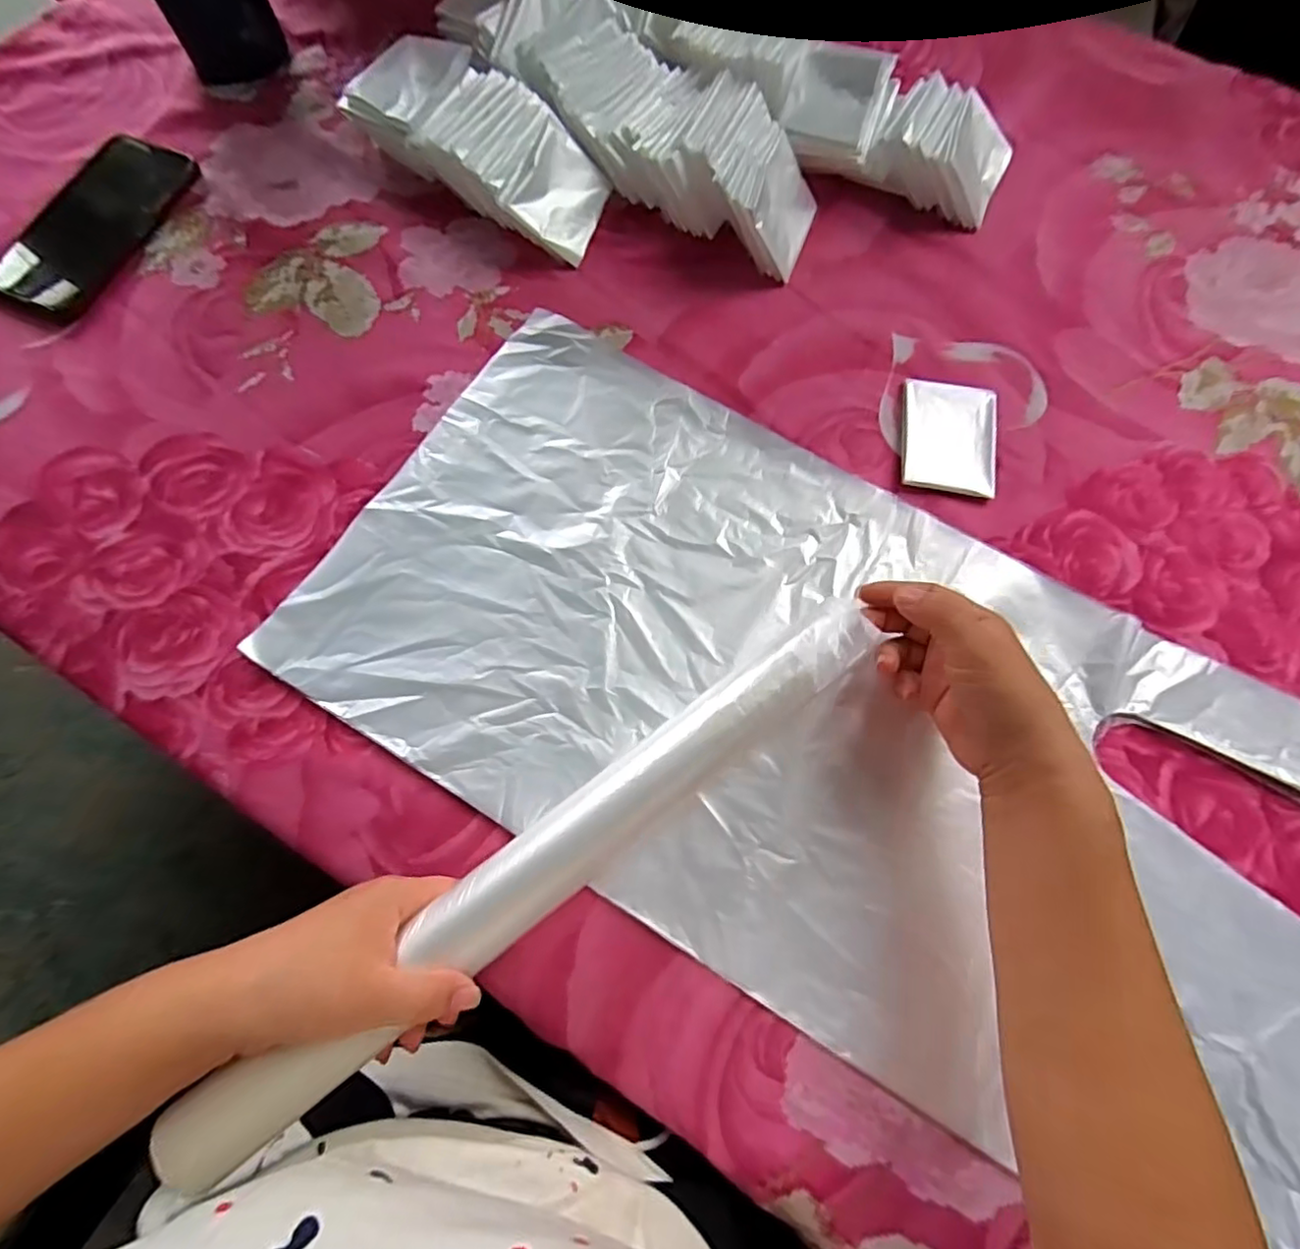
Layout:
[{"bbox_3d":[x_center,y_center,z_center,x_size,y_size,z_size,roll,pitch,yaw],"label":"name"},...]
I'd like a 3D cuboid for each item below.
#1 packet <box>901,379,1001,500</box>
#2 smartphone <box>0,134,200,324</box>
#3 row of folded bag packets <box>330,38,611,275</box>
[{"bbox_3d":[0.205,-0.130,0.416,0.062,0.004,0.082,10,74,2],"label":"packet"},{"bbox_3d":[-0.412,-0.300,0.449,0.079,0.009,0.158,19,74,4],"label":"smartphone"},{"bbox_3d":[-0.121,-0.358,0.457,0.200,0.042,0.088,37,76,9],"label":"row of folded bag packets"}]

